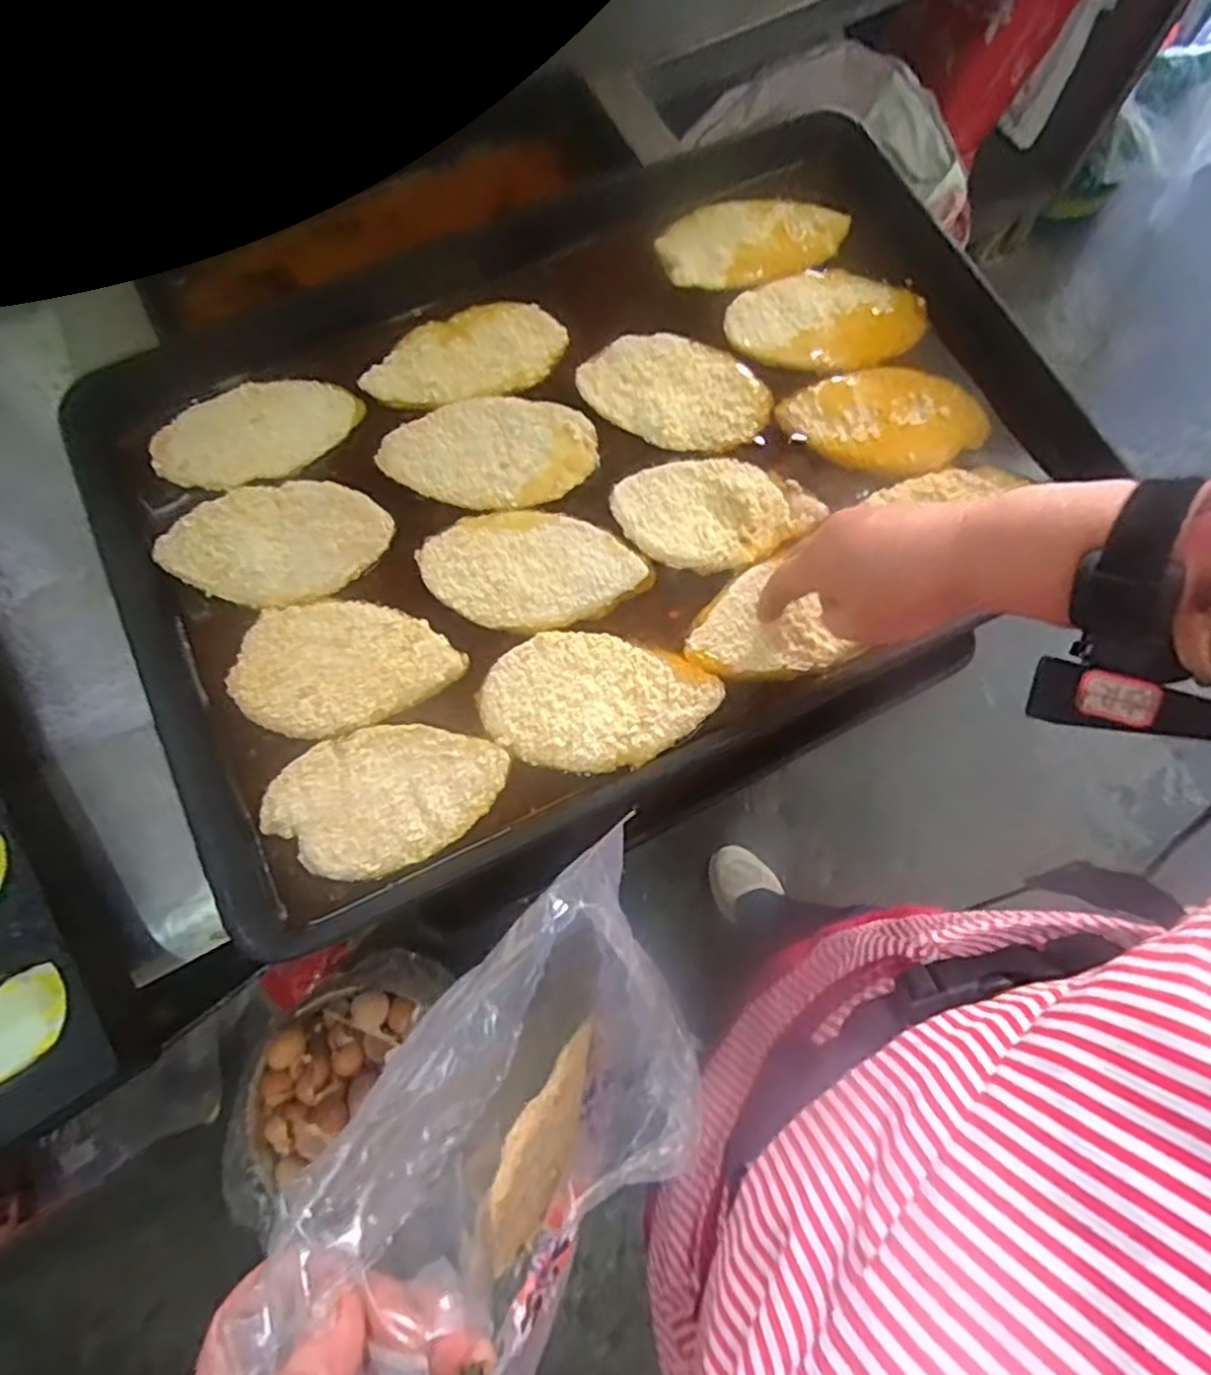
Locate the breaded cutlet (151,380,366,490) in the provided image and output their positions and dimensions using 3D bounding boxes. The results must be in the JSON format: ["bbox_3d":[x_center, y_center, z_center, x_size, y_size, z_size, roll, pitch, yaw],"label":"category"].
[{"bbox_3d":[-0.240,-0.178,0.518,0.138,0.008,0.074,-16,74,-4],"label":"breaded cutlet"}]

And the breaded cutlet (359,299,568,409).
[{"bbox_3d":[-0.100,-0.237,0.536,0.143,0.005,0.070,-17,75,-5],"label":"breaded cutlet"}]

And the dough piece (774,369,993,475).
[{"bbox_3d":[0.193,-0.186,0.520,0.139,0.010,0.075,3,74,1],"label":"dough piece"}]

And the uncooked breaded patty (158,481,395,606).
[{"bbox_3d":[-0.217,-0.095,0.493,0.145,0.004,0.083,-4,74,-1],"label":"uncooked breaded patty"}]

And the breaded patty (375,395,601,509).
[{"bbox_3d":[-0.080,-0.162,0.512,0.143,0.005,0.083,9,74,3],"label":"breaded patty"}]

